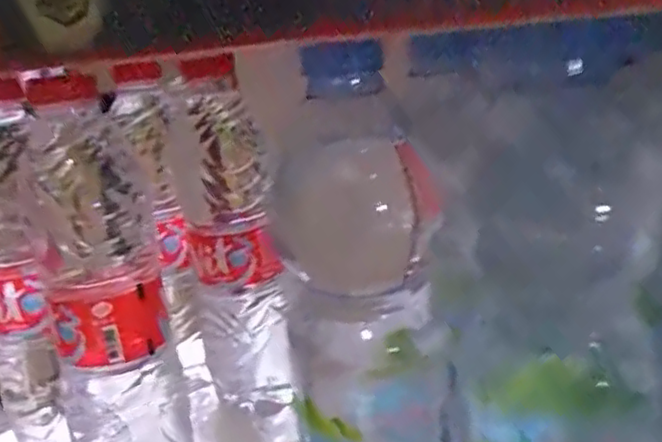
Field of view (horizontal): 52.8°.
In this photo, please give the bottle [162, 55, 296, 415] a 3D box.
[{"bbox_3d":[-0.060,0.022,0.402,0.058,0.226,0.062,-8,15,-7],"label":"bottle"}]

